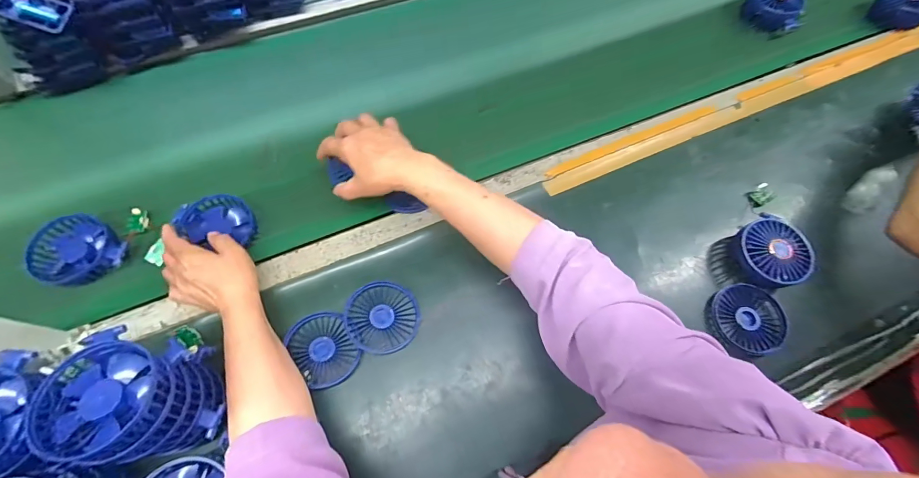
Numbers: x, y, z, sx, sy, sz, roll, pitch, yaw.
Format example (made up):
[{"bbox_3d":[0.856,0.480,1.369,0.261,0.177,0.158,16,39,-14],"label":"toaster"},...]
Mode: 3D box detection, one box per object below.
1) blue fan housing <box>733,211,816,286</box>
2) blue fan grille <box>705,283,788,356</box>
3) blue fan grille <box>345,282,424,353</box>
[{"bbox_3d":[0.404,0.021,0.531,0.080,0.055,0.088,1,66,-2],"label":"blue fan housing"},{"bbox_3d":[0.366,0.102,0.515,0.092,0.019,0.085,1,66,-2],"label":"blue fan grille"},{"bbox_3d":[-0.095,0.094,0.497,0.089,0.009,0.085,40,71,14],"label":"blue fan grille"}]

